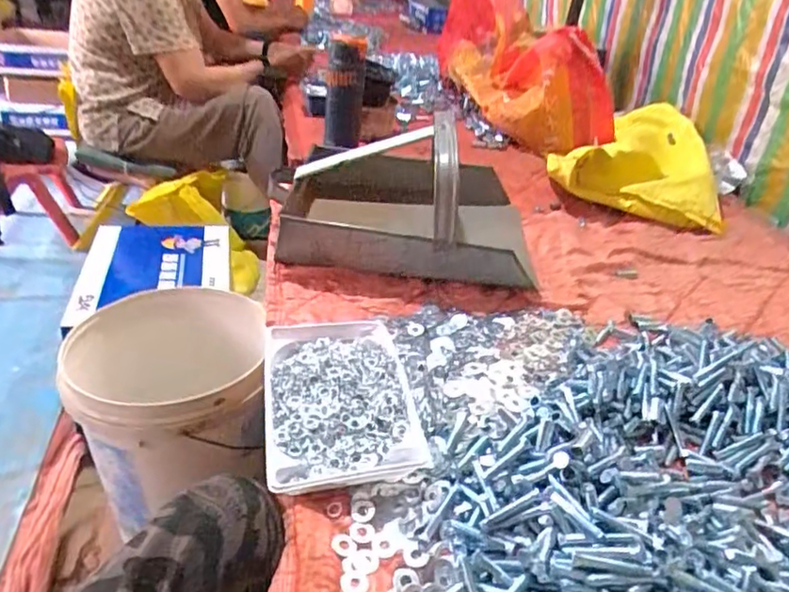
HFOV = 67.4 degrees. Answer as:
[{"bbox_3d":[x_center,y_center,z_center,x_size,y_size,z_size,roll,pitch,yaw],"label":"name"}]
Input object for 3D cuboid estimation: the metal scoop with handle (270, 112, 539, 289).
[{"bbox_3d":[0.027,-0.170,0.939,0.405,0.194,0.300,2,34,-4],"label":"metal scoop with handle"}]

